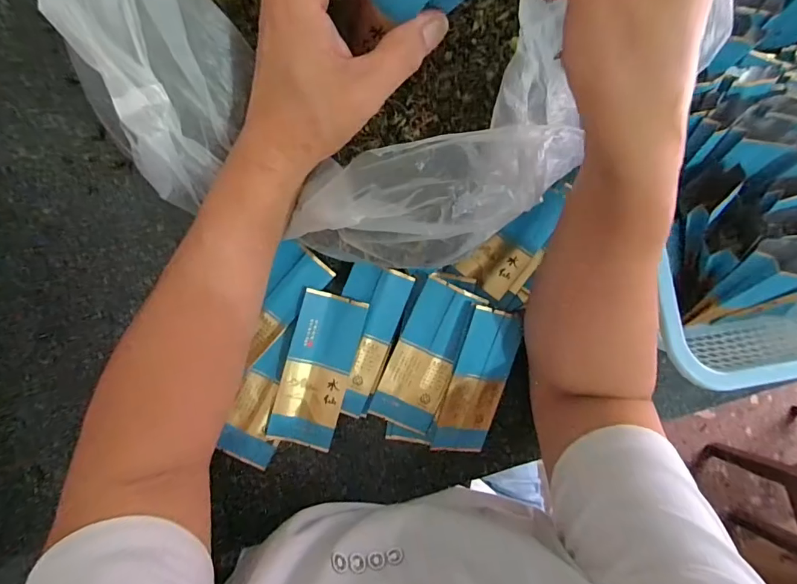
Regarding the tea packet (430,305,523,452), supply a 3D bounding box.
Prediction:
[{"bbox_3d":[0.069,0.077,0.374,0.052,0.006,0.129,11,104,-24],"label":"tea packet"}]

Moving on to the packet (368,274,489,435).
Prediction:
[{"bbox_3d":[0.023,0.055,0.370,0.055,0.009,0.128,23,98,4],"label":"packet"}]

